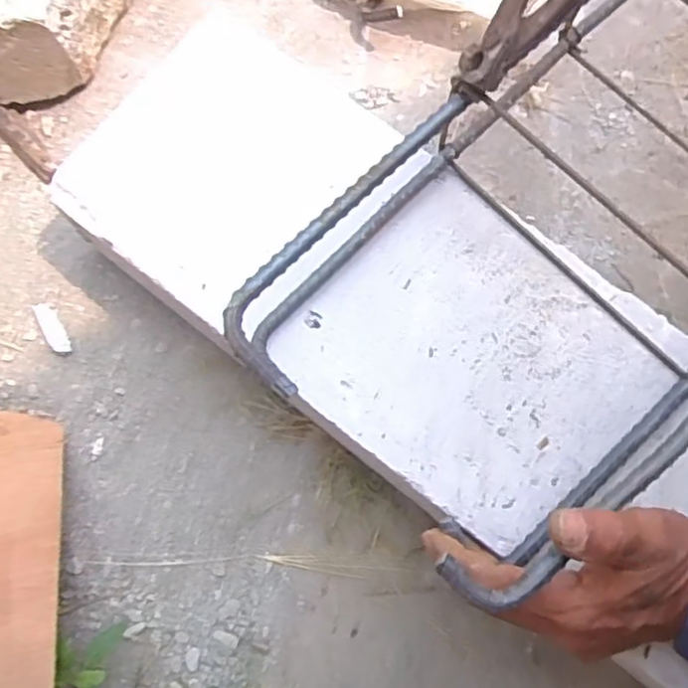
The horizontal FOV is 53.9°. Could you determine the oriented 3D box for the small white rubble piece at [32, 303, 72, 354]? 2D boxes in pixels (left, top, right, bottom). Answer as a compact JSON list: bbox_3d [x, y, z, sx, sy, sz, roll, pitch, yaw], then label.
[{"bbox_3d":[-0.243,-0.013,0.564,0.015,0.008,0.051,-30,76,-6],"label":"small white rubble piece"}]

